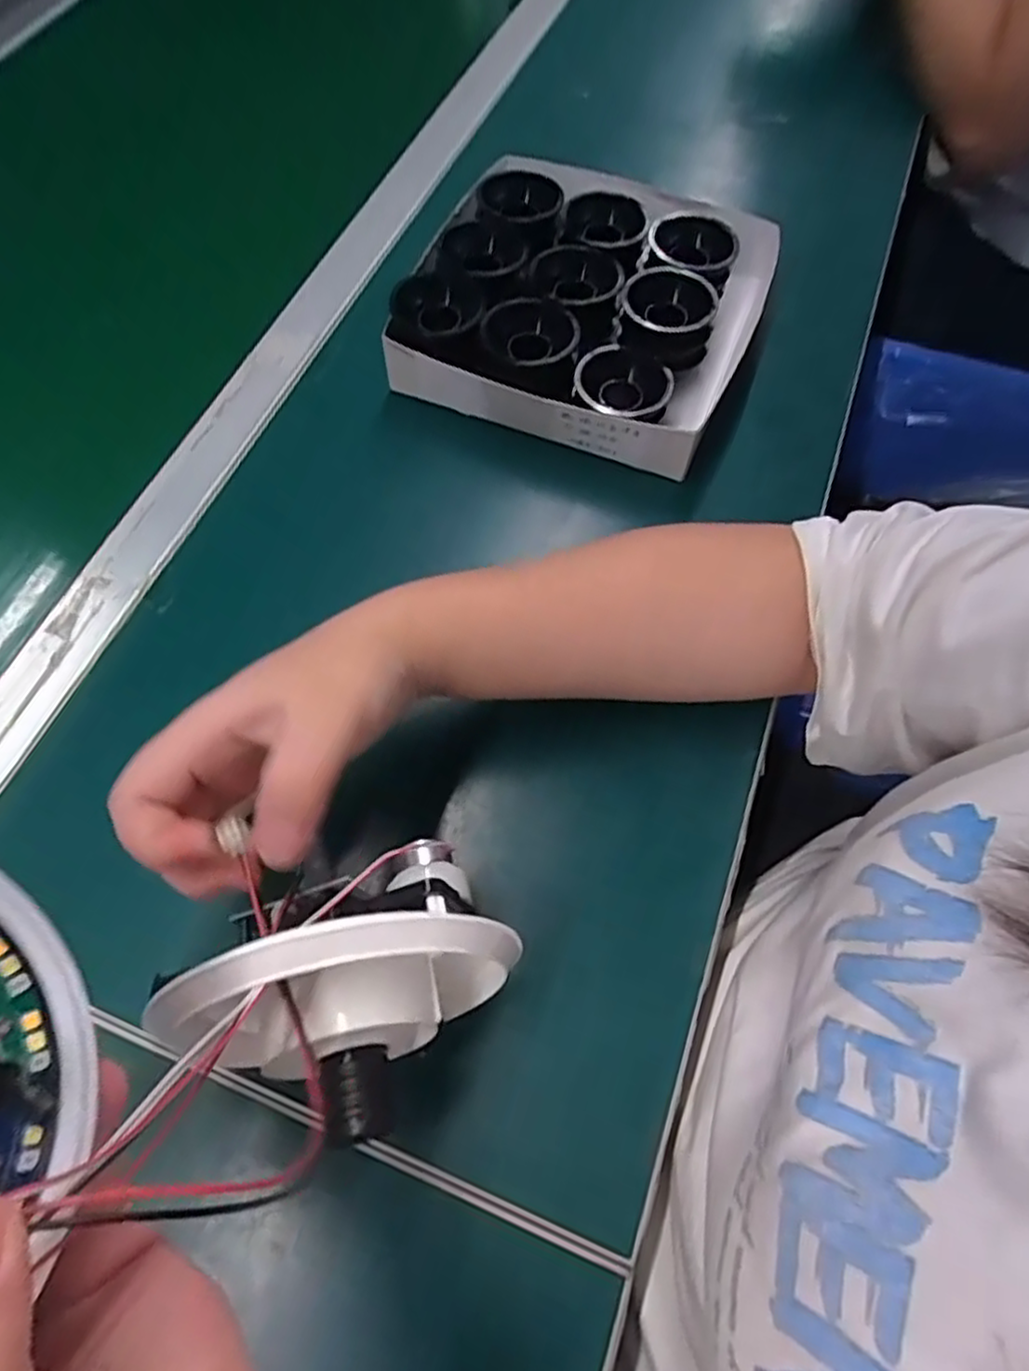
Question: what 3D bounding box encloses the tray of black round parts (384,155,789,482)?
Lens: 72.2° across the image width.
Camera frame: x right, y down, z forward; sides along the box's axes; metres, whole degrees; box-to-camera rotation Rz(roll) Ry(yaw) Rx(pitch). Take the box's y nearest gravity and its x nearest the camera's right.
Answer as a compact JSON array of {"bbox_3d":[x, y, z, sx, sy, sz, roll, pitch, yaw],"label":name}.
[{"bbox_3d":[0.051,-0.256,0.474,0.212,0.059,0.218,17,65,8],"label":"tray of black round parts"}]

